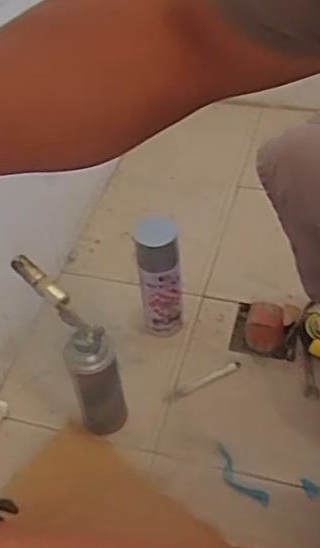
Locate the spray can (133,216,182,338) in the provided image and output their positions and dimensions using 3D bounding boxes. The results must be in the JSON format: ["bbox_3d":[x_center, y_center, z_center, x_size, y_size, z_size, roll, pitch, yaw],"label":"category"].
[{"bbox_3d":[0.000,0.014,0.947,0.059,0.224,0.055,-2,46,2],"label":"spray can"}]

